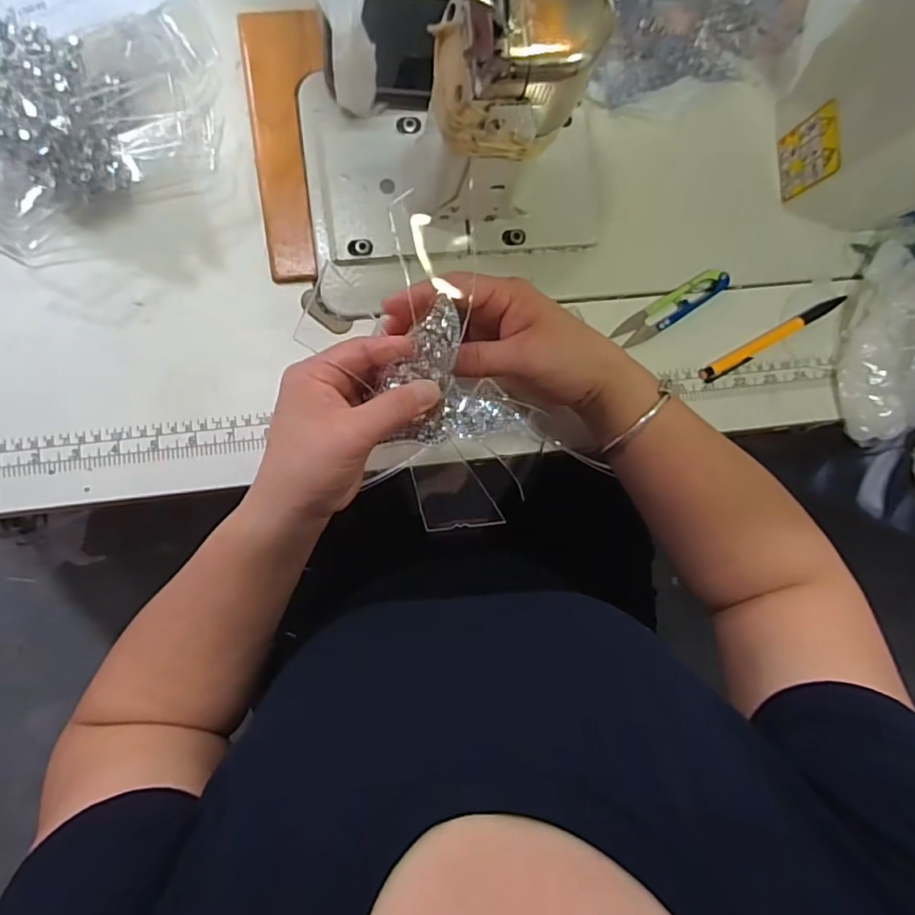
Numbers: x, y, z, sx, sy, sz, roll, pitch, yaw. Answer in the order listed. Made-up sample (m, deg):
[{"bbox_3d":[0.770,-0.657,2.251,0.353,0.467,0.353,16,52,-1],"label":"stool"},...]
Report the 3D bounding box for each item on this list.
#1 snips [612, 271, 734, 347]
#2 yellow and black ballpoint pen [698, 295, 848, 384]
[{"bbox_3d":[0.167,-0.117,0.440,0.097,0.009,0.022,-33,89,-8],"label":"snips"},{"bbox_3d":[0.253,-0.096,0.449,0.140,0.006,0.014,-29,89,-8],"label":"yellow and black ballpoint pen"}]

